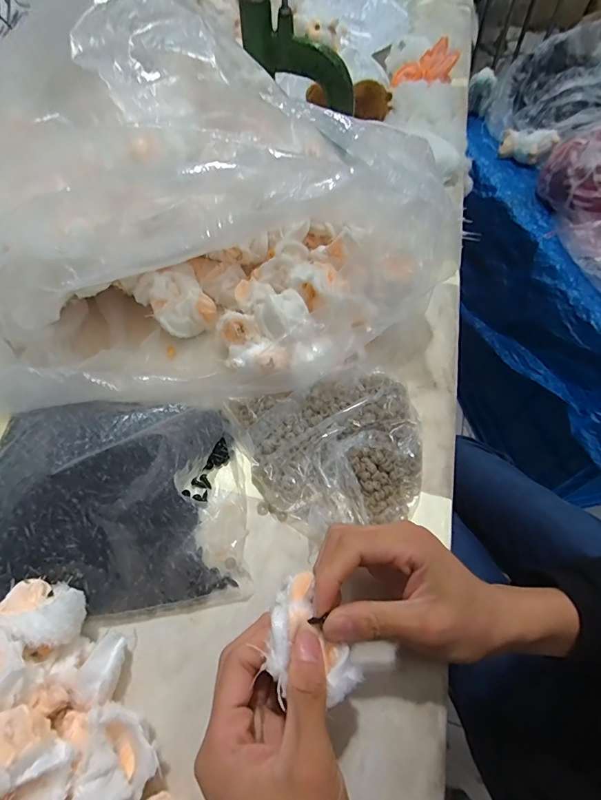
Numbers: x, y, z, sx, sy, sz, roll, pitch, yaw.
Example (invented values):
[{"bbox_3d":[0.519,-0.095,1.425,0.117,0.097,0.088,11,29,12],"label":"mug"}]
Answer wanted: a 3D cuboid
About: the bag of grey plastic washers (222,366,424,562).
[{"bbox_3d":[0.032,0.042,0.365,0.156,0.023,0.147,-20,60,-12],"label":"bag of grey plastic washers"}]

